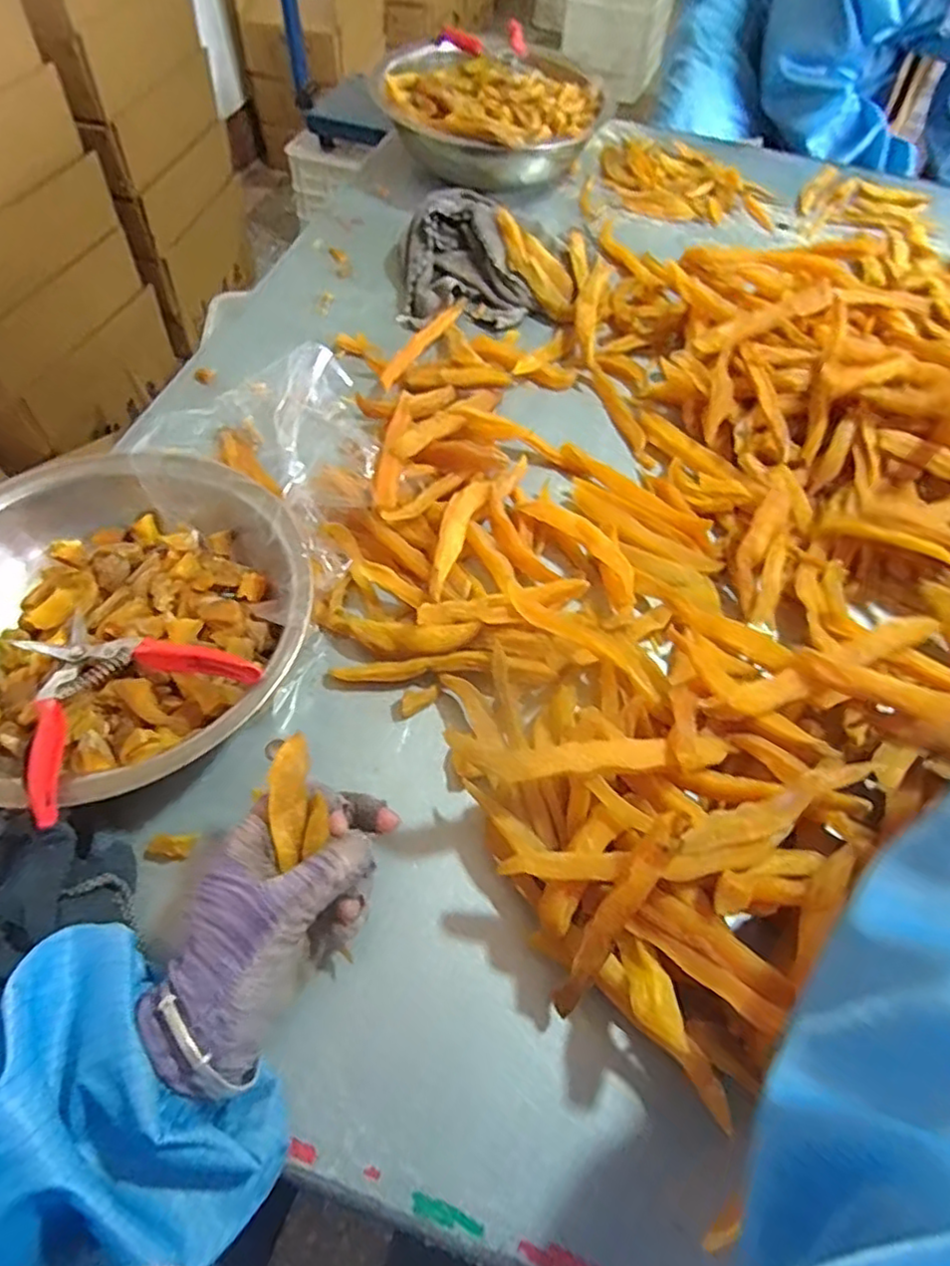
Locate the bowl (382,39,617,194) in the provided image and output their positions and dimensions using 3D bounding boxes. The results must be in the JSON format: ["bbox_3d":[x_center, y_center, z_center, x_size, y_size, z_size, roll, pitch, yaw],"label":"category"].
[{"bbox_3d":[0.014,-0.640,0.827,0.253,0.081,0.253,1,59,-2],"label":"bowl"}]

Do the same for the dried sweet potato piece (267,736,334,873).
[{"bbox_3d":[-0.092,0.087,0.348,0.027,0.015,0.063,0,89,-3],"label":"dried sweet potato piece"}]

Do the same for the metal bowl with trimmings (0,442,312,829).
[{"bbox_3d":[-0.236,-0.009,0.436,0.246,0.062,0.255,1,59,-2],"label":"metal bowl with trimmings"}]

